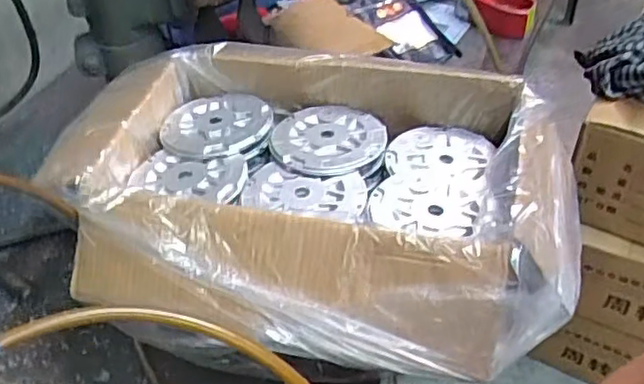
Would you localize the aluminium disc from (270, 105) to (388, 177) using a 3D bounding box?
[{"bbox_3d":[0.007,-0.065,0.784,0.135,0.007,0.128,-3,44,3],"label":"aluminium disc"}]

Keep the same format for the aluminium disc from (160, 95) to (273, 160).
[{"bbox_3d":[-0.133,-0.088,0.816,0.136,0.015,0.125,-3,44,3],"label":"aluminium disc"}]

